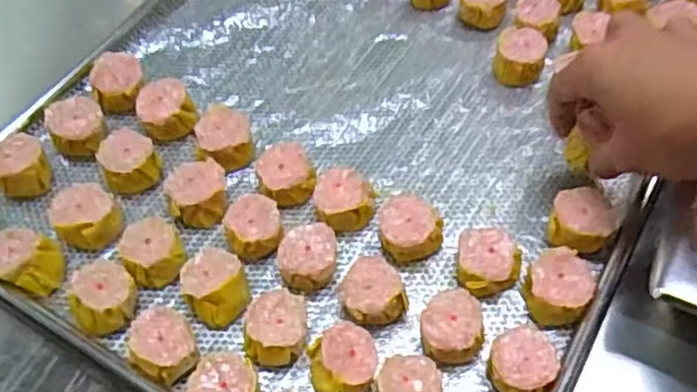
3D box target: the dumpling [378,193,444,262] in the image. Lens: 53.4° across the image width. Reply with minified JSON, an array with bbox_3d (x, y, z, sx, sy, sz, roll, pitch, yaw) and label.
[{"bbox_3d":[0.038,0.018,0.446,0.038,0.029,0.043,-17,57,-9],"label":"dumpling"}]

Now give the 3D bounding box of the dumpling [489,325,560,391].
[{"bbox_3d":[0.098,0.096,0.390,0.035,0.032,0.038,-1,56,2],"label":"dumpling"}]

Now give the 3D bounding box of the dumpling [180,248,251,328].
[{"bbox_3d":[-0.081,0.056,0.423,0.037,0.027,0.043,-35,61,-20],"label":"dumpling"}]

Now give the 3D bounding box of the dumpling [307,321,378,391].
[{"bbox_3d":[-0.003,0.096,0.399,0.038,0.030,0.041,-1,56,2],"label":"dumpling"}]

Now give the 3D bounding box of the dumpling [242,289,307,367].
[{"bbox_3d":[-0.042,0.080,0.411,0.034,0.030,0.042,0,56,3],"label":"dumpling"}]

